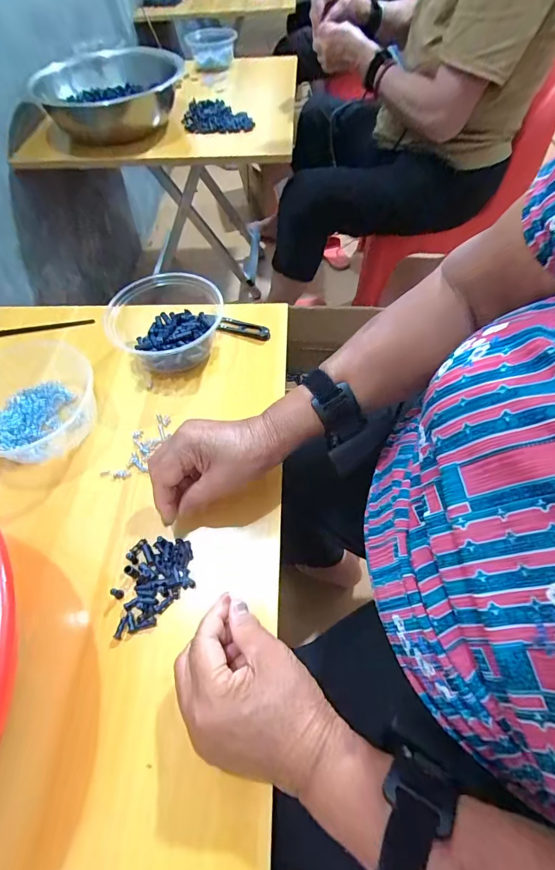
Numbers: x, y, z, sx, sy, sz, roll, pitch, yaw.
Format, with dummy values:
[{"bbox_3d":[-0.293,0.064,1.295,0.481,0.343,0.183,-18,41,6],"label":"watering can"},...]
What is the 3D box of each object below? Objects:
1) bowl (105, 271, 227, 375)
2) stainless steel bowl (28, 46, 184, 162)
[{"bbox_3d":[-0.134,-0.135,0.474,0.126,0.062,0.150,-4,57,0],"label":"bowl"},{"bbox_3d":[-0.342,-0.671,0.799,0.258,0.124,0.272,-1,57,2],"label":"stainless steel bowl"}]

